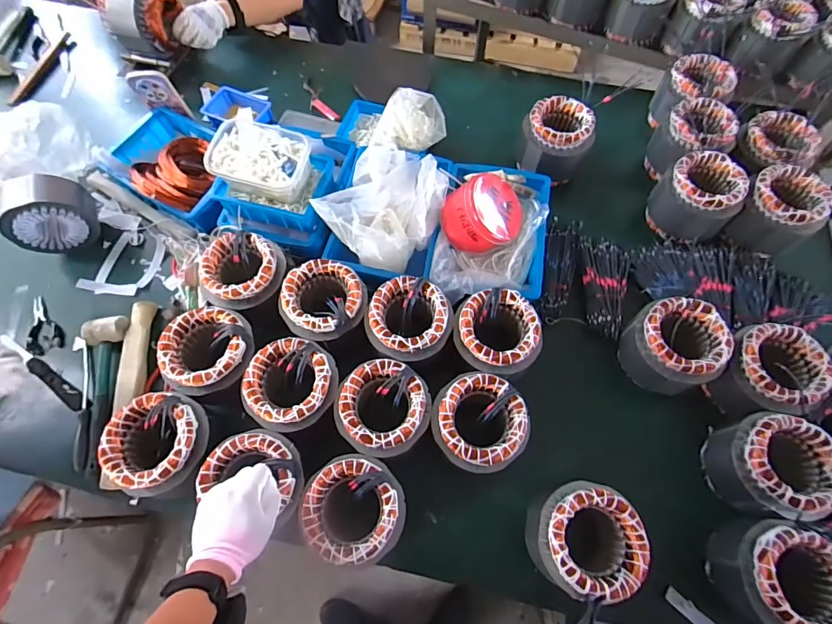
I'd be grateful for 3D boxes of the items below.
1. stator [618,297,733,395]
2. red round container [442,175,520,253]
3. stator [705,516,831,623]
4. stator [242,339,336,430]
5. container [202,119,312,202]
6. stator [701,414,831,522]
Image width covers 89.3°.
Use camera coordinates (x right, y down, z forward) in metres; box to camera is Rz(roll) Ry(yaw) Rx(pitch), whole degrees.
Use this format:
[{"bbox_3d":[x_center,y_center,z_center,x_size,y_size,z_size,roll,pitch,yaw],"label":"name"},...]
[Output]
[{"bbox_3d":[0.442,0.060,0.725,0.139,0.103,0.137,11,66,5],"label":"stator"},{"bbox_3d":[0.121,-0.186,0.811,0.144,0.105,0.134,2,87,-32],"label":"red round container"},{"bbox_3d":[0.513,0.376,0.591,0.139,0.103,0.134,0,66,0],"label":"stator"},{"bbox_3d":[-0.199,0.113,0.663,0.137,0.046,0.135,5,66,2],"label":"stator"},{"bbox_3d":[-0.277,-0.282,0.775,0.170,0.068,0.140,17,67,7],"label":"container"},{"bbox_3d":[0.539,0.236,0.642,0.128,0.116,0.139,0,66,0],"label":"stator"}]

